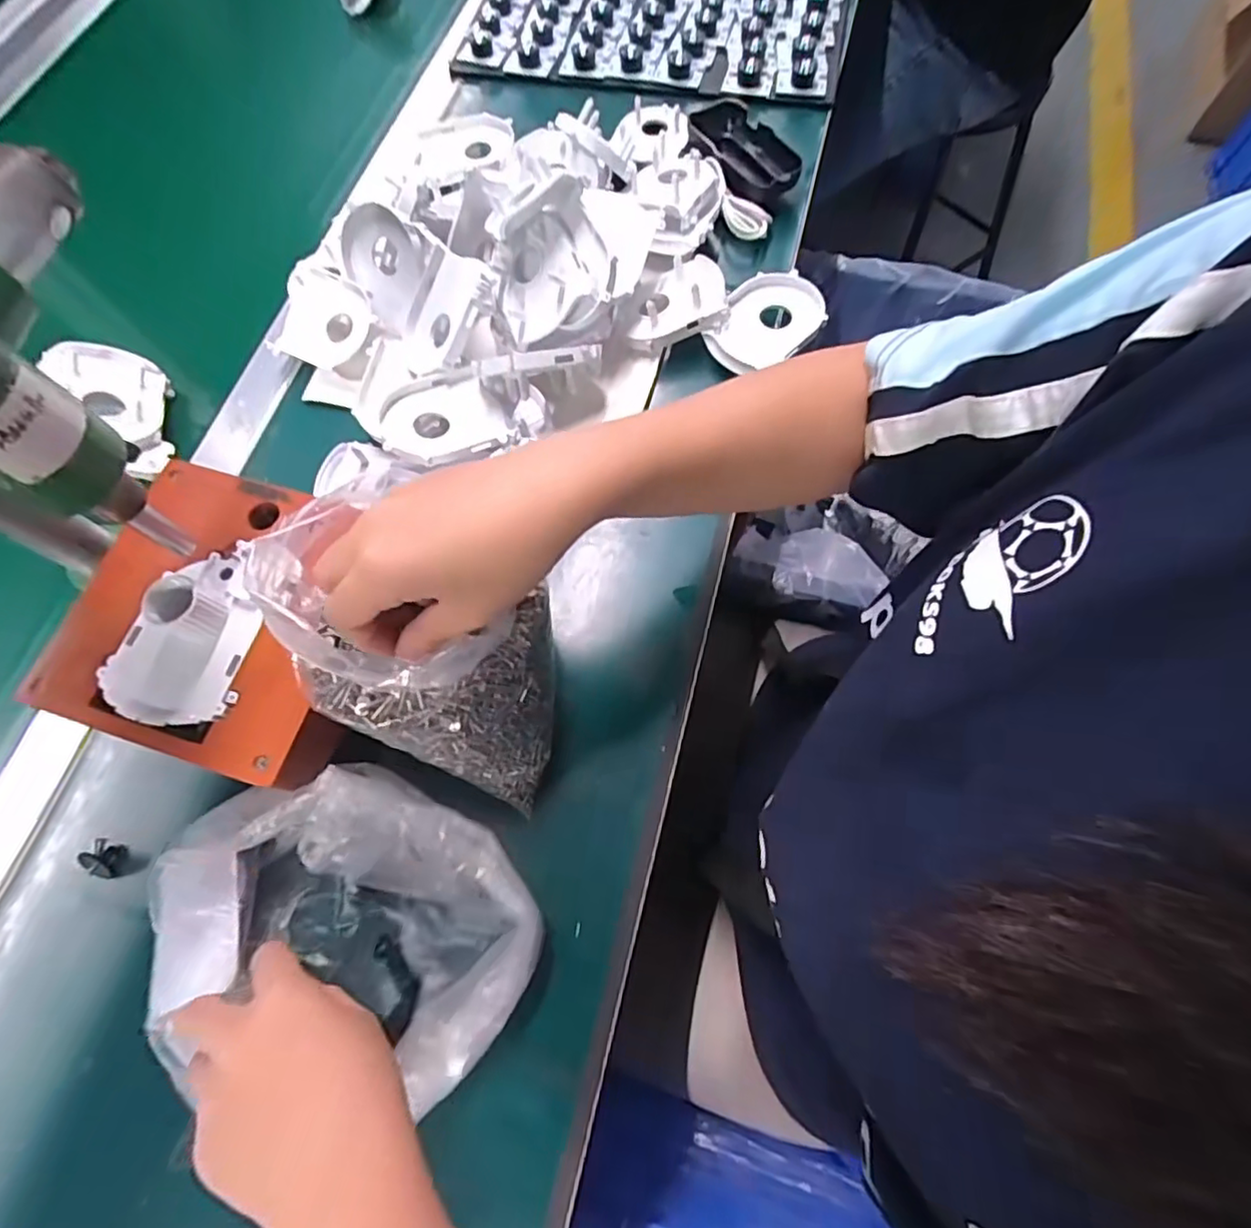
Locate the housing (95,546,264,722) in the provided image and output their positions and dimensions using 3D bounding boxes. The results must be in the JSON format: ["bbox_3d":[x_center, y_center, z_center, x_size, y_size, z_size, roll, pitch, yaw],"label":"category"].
[{"bbox_3d":[-0.224,0.006,0.307,0.068,0.025,0.092,9,69,6],"label":"housing"}]

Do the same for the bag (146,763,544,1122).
[{"bbox_3d":[-0.141,0.150,0.302,0.188,0.065,0.134,7,69,5],"label":"bag"}]

